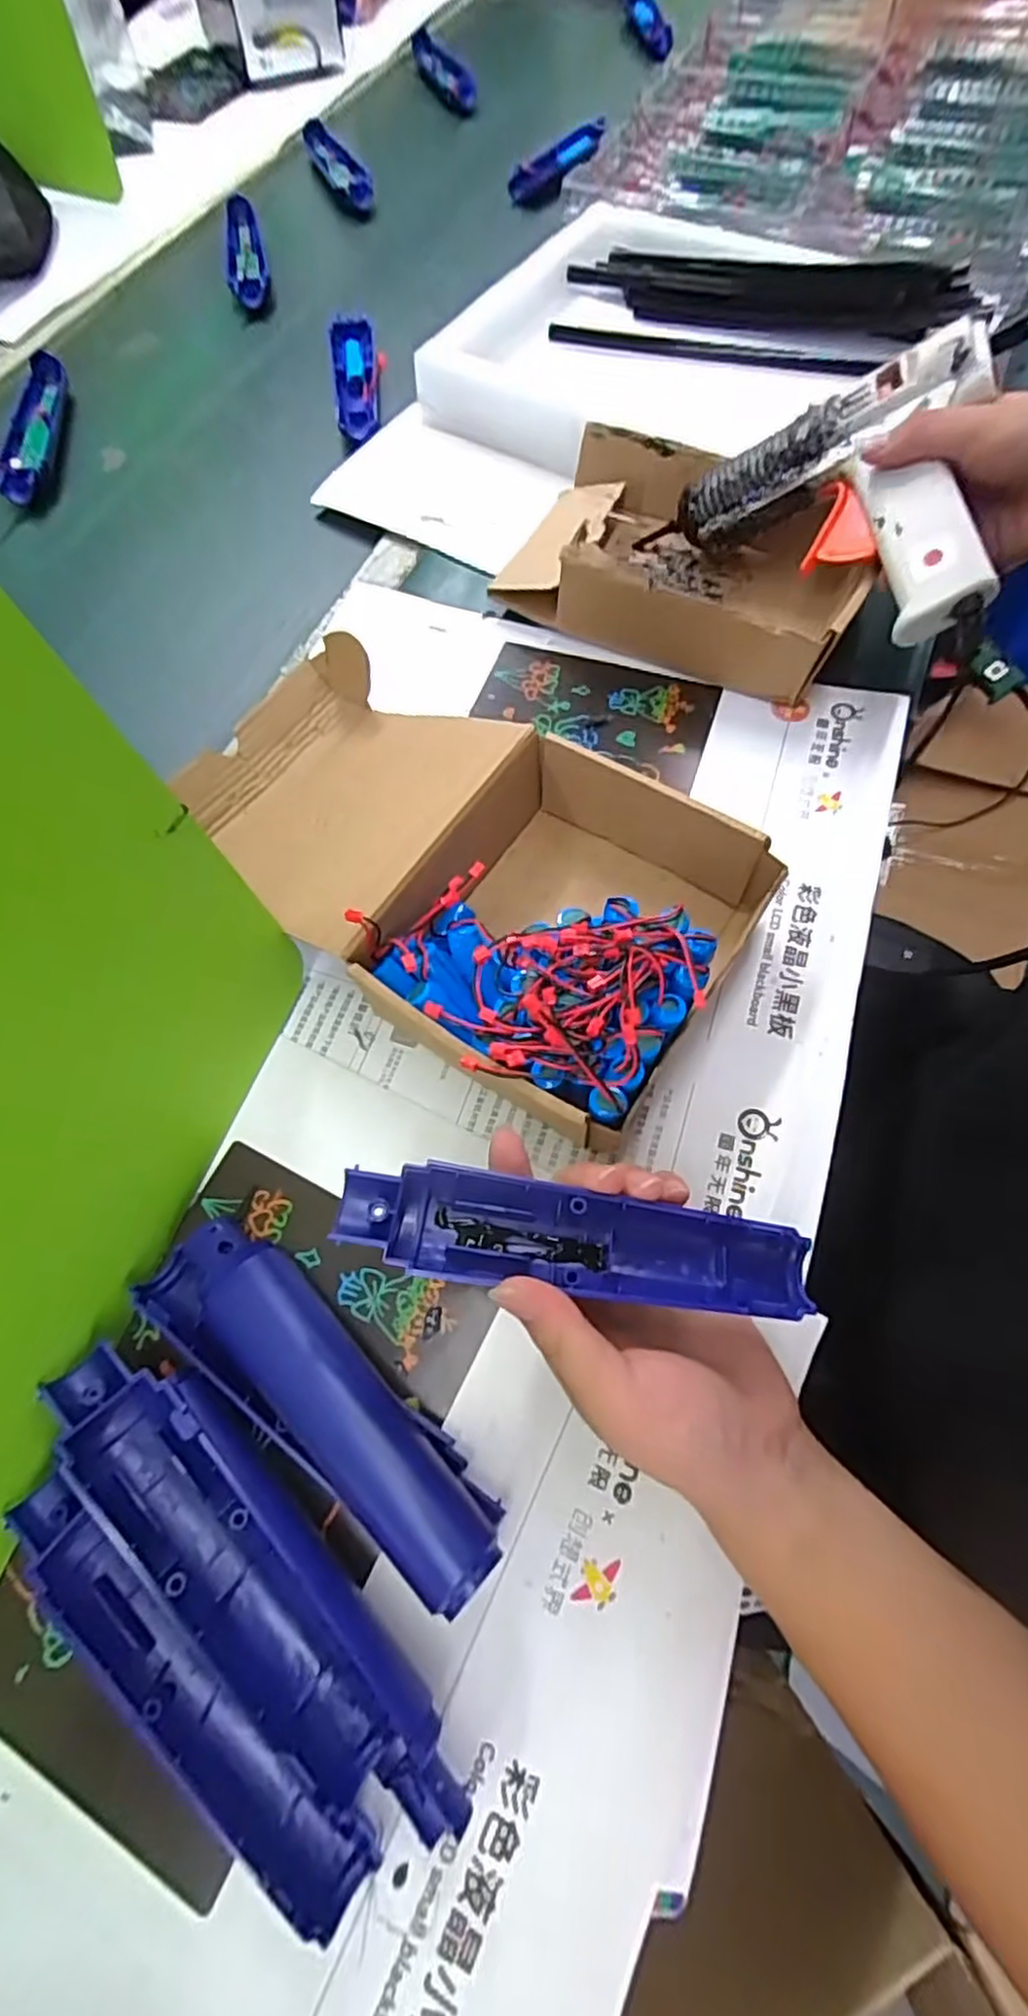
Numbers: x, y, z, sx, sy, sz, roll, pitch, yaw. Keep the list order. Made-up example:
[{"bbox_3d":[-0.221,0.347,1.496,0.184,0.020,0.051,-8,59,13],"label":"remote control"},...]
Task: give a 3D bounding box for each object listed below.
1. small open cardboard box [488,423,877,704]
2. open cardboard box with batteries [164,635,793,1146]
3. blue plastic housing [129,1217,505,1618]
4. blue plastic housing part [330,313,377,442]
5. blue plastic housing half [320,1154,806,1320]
[{"bbox_3d":[0.112,-0.296,0.466,0.214,0.063,0.150,24,69,11],"label":"small open cardboard box"},{"bbox_3d":[-0.040,-0.084,0.364,0.308,0.060,0.175,32,71,14],"label":"open cardboard box with batteries"},{"bbox_3d":[-0.076,0.147,0.278,0.169,0.037,0.047,33,71,15],"label":"blue plastic housing"},{"bbox_3d":[-0.136,-0.544,0.608,0.034,0.015,0.158,-6,67,-2],"label":"blue plastic housing part"},{"bbox_3d":[0.022,0.086,0.261,0.167,0.020,0.037,9,67,-1],"label":"blue plastic housing half"}]

